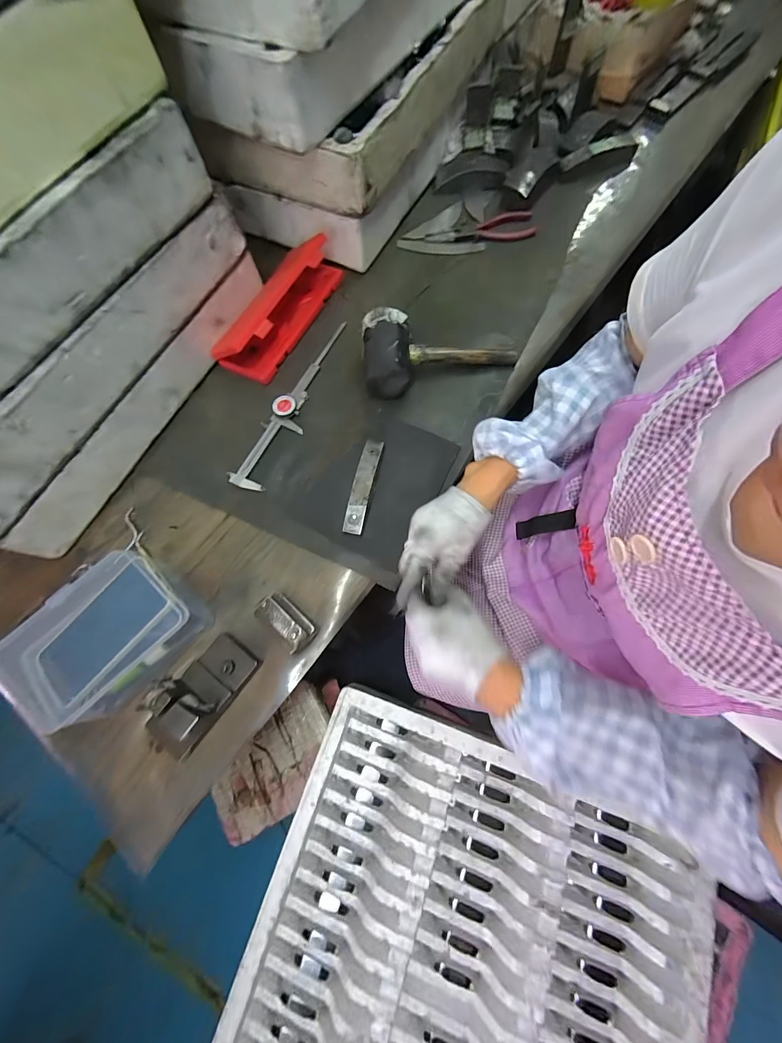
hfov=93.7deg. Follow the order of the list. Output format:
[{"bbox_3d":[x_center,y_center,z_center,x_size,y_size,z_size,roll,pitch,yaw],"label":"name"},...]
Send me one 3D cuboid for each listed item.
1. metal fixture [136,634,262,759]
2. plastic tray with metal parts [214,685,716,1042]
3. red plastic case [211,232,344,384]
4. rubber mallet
[{"bbox_3d":[-0.223,0.201,0.417,0.066,0.072,0.135,31,76,10],"label":"metal fixture"},{"bbox_3d":[0.090,0.585,0.470,0.543,0.060,0.561,19,74,7],"label":"plastic tray with metal parts"},{"bbox_3d":[-0.174,-0.350,0.589,0.080,0.069,0.254,26,75,9],"label":"red plastic case"},{"bbox_3d":[0.071,-0.255,0.569,0.236,0.065,0.116,-4,72,-14],"label":"rubber mallet"}]

